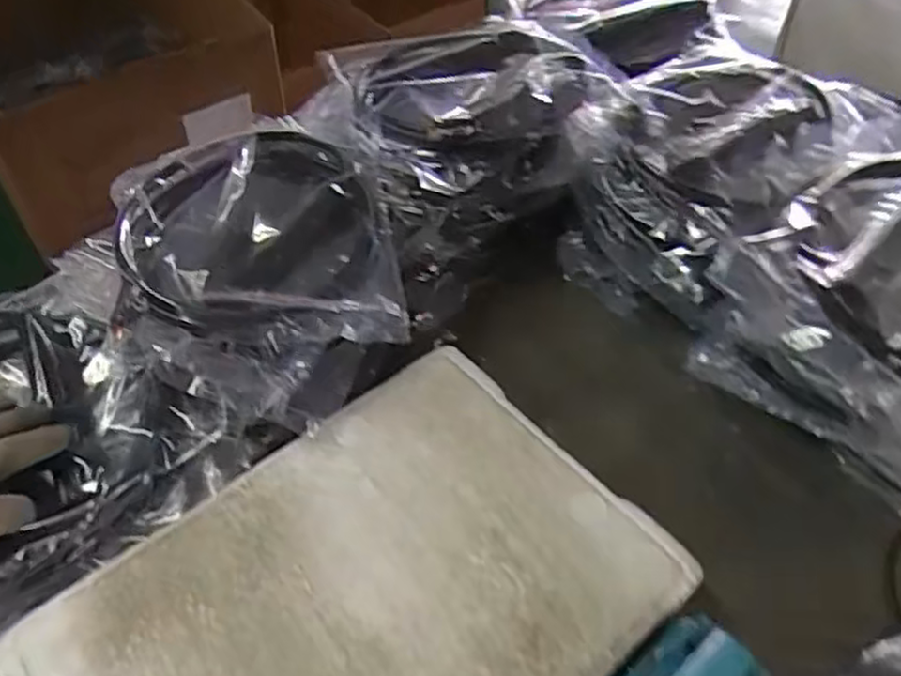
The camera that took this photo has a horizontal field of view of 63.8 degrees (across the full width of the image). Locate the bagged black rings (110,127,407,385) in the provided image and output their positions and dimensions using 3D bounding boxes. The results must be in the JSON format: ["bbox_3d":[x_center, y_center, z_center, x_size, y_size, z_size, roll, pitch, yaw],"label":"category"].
[{"bbox_3d":[-0.167,-0.079,0.622,0.223,0.058,0.266,-8,50,-9],"label":"bagged black rings"}]

